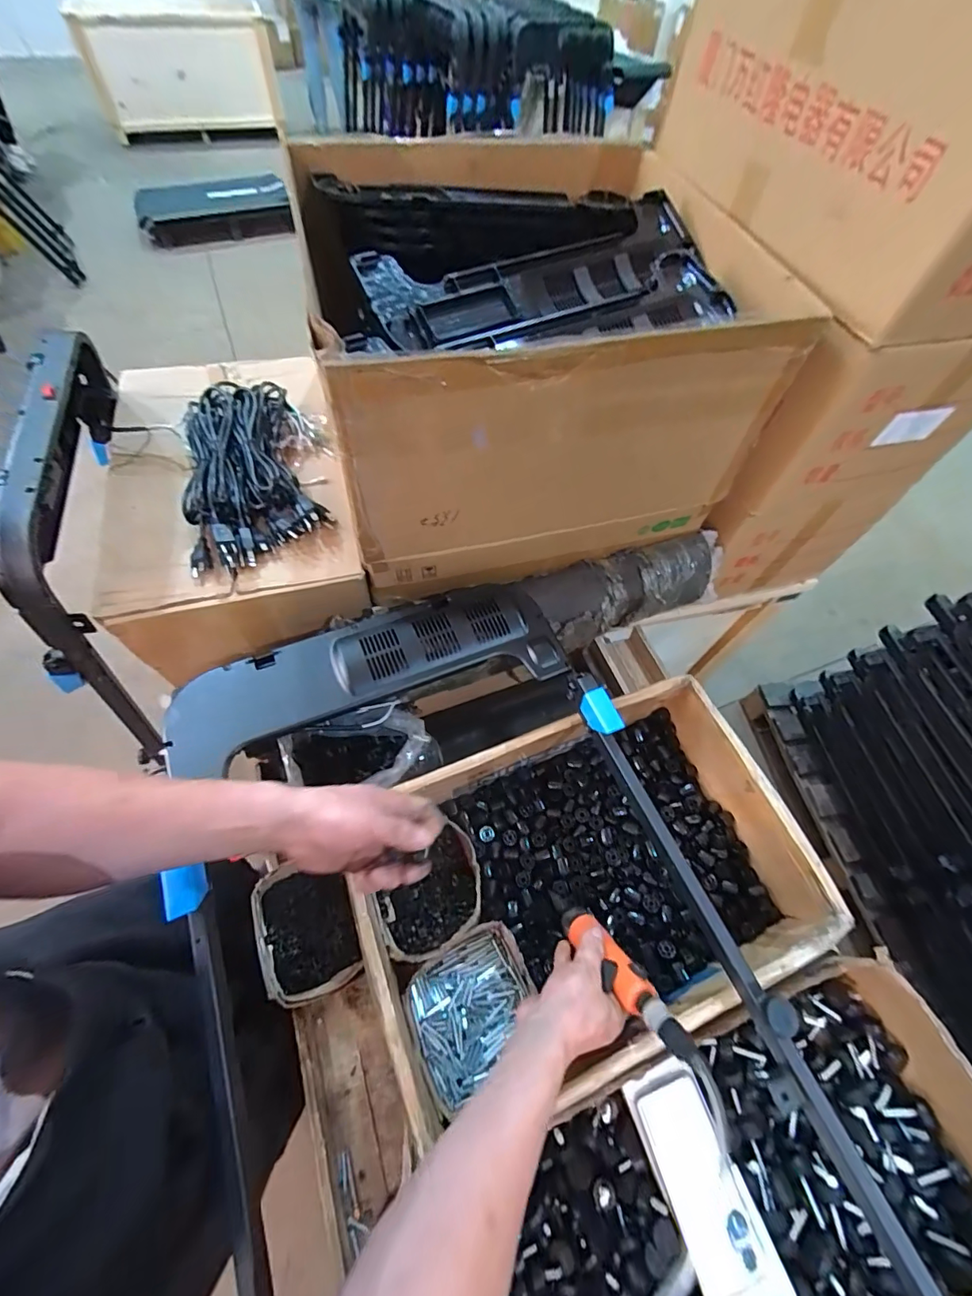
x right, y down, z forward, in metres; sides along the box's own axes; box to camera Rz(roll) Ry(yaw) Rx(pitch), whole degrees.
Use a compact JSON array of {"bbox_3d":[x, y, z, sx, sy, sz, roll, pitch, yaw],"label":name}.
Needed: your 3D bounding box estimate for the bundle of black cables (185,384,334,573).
[{"bbox_3d":[-0.360,-0.276,0.732,0.195,0.042,0.332,-15,63,-12],"label":"bundle of black cables"}]

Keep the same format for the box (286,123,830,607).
[{"bbox_3d":[0.046,-0.437,0.733,0.572,0.331,0.532,-12,63,-10],"label":"box"}]

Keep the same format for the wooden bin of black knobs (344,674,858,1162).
[{"bbox_3d":[0.118,0.291,0.619,0.517,0.143,0.345,-19,64,-14],"label":"wooden bin of black knobs"}]

